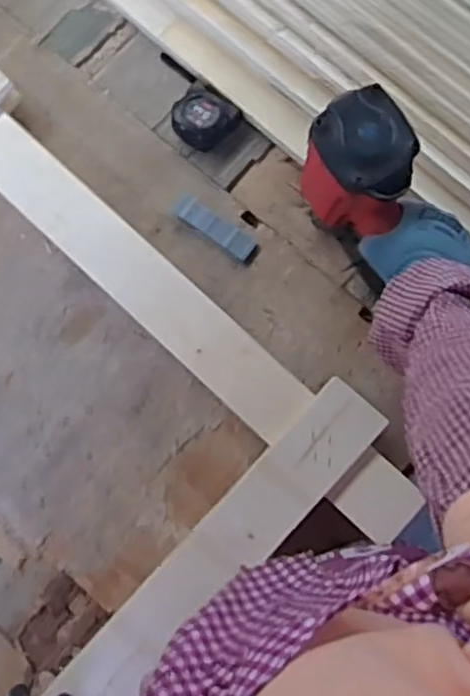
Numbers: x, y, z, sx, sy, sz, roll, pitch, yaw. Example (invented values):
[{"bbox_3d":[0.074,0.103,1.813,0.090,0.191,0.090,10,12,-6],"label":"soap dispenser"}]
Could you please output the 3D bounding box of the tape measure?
[{"bbox_3d":[-0.037,-0.272,0.821,0.068,0.032,0.068,41,83,7],"label":"tape measure"}]

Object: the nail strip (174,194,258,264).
[{"bbox_3d":[-0.025,-0.140,0.815,0.107,0.011,0.030,36,82,6],"label":"nail strip"}]

